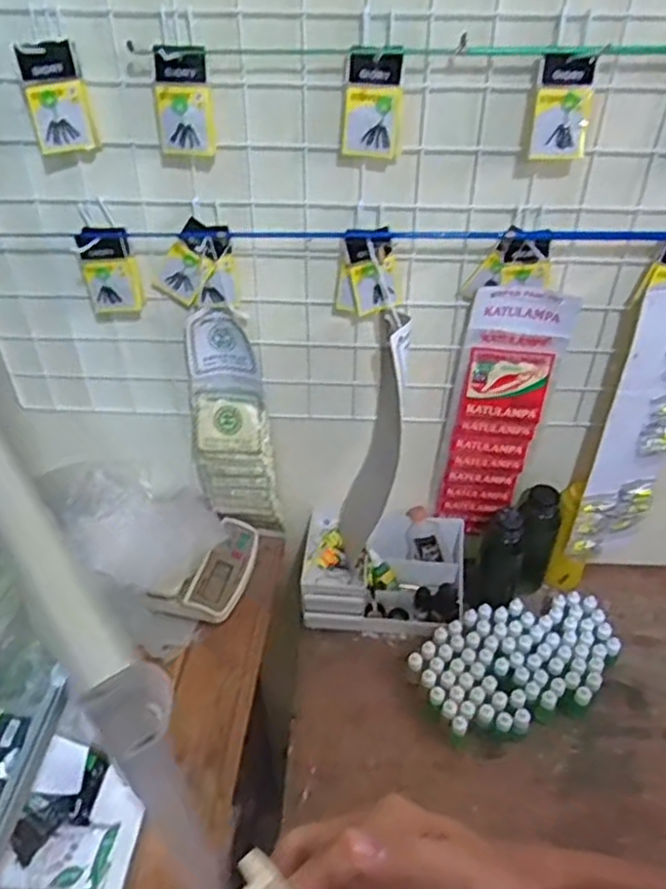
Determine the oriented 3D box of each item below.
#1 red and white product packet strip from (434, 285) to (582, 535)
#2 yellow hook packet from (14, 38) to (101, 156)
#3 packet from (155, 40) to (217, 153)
[{"bbox_3d":[0.212,-0.028,0.903,0.118,0.372,0.026,6,41,6],"label":"red and white product packet strip"},{"bbox_3d":[-0.260,-0.328,0.672,0.055,0.095,0.017,-19,45,-21],"label":"yellow hook packet"},{"bbox_3d":[-0.143,-0.329,0.677,0.051,0.092,0.022,-7,41,-9],"label":"packet"}]

